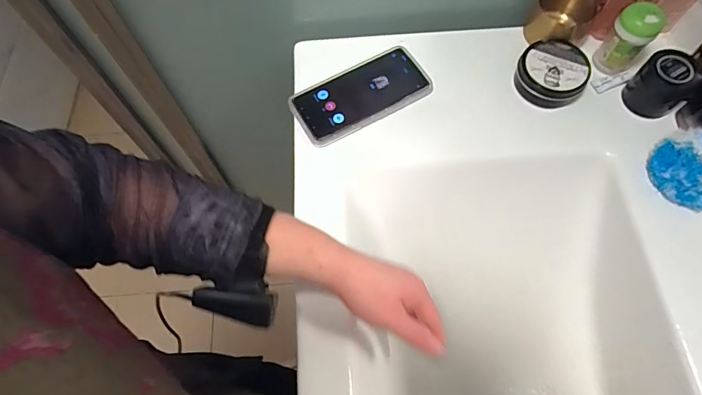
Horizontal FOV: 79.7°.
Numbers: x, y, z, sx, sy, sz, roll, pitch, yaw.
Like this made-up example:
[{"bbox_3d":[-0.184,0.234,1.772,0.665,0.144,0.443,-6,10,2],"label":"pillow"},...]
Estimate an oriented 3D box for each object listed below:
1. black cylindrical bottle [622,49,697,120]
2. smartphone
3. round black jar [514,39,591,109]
[{"bbox_3d":[0.367,-0.132,0.495,0.056,0.057,0.053,-1,65,1],"label":"black cylindrical bottle"},{"bbox_3d":[0.011,-0.131,0.527,0.170,0.013,0.088,-28,67,-11],"label":"smartphone"},{"bbox_3d":[0.250,-0.153,0.521,0.079,0.041,0.077,-1,65,1],"label":"round black jar"}]

